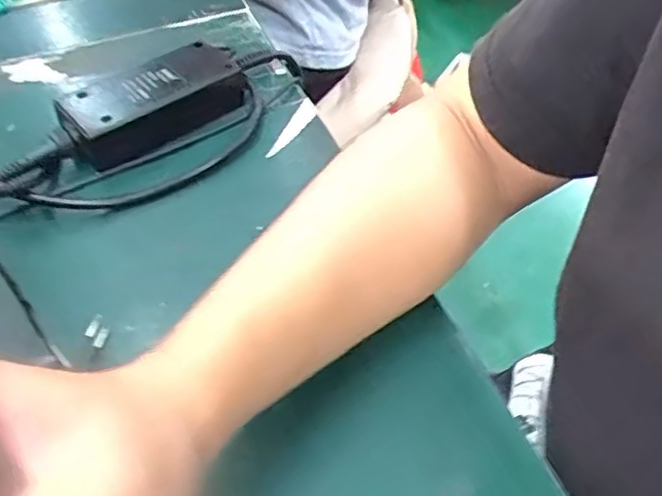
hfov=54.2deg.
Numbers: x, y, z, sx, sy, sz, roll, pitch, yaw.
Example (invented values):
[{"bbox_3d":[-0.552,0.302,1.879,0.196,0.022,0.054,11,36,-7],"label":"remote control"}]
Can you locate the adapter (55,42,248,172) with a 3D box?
[{"bbox_3d":[-0.115,-0.097,0.434,0.121,0.037,0.049,-34,57,-24],"label":"adapter"}]

